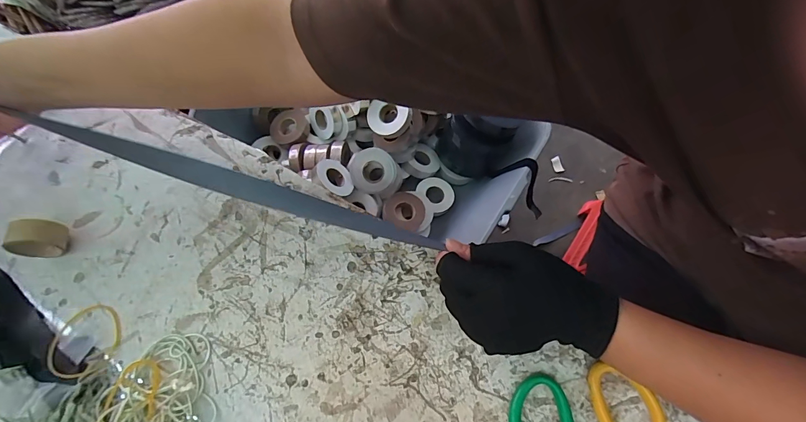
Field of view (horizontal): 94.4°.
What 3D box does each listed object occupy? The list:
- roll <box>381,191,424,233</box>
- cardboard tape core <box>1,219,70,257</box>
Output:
[{"bbox_3d":[0.002,-0.001,0.738,0.082,0.034,0.075,-1,69,2],"label":"roll"},{"bbox_3d":[-0.336,0.026,0.342,0.046,0.042,0.021,-15,69,-4],"label":"cardboard tape core"}]

